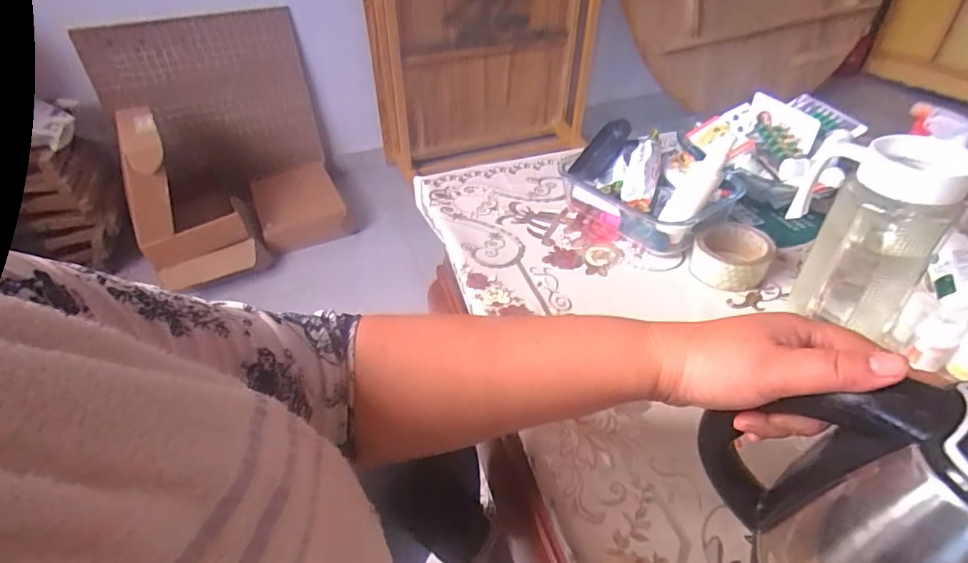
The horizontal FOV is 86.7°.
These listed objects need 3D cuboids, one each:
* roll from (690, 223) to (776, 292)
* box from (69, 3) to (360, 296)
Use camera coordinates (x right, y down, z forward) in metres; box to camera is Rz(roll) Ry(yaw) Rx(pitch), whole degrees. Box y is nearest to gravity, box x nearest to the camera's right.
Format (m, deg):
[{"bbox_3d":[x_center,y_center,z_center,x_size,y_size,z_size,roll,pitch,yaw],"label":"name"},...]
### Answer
[{"bbox_3d":[0.294,-0.030,0.613,0.086,0.036,0.092,19,44,24],"label":"roll"},{"bbox_3d":[-0.746,-0.415,1.483,0.562,0.538,0.495,-18,42,-19],"label":"box"}]

